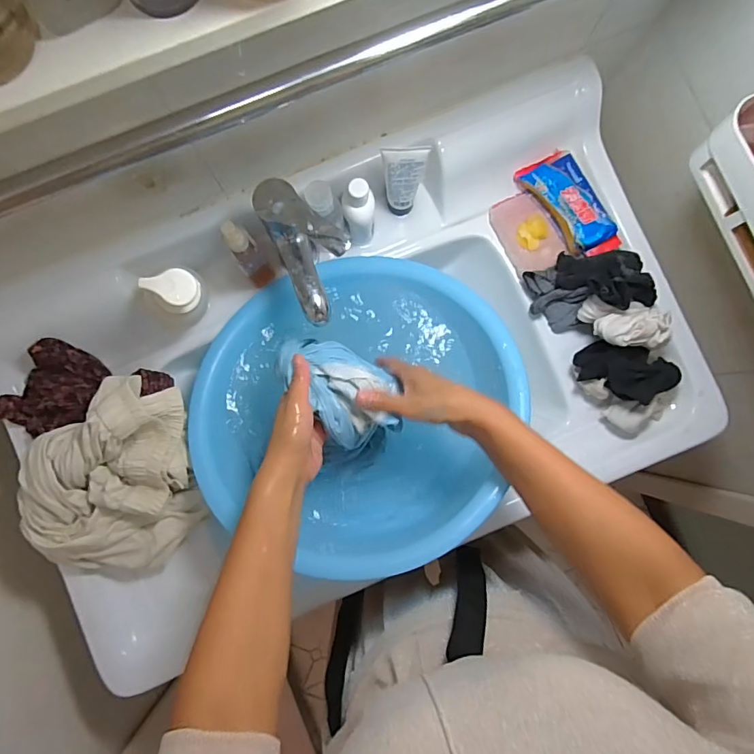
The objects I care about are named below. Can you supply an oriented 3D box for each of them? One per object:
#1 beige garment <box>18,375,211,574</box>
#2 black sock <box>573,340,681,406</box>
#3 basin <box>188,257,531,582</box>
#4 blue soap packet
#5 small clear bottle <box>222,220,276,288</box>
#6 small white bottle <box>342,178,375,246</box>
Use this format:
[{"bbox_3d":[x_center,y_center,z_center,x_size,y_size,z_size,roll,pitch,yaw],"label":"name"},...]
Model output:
[{"bbox_3d":[-0.297,0.116,0.507,0.175,0.098,0.224,-6,86,-1],"label":"beige garment"},{"bbox_3d":[0.300,-0.006,0.544,0.108,0.047,0.065,25,86,1],"label":"black sock"},{"bbox_3d":[-0.029,0.024,0.542,0.371,0.111,0.345,-15,86,-2],"label":"basin"},{"bbox_3d":[0.244,-0.215,0.580,0.056,0.043,0.143,-35,87,-3],"label":"blue soap packet"},{"bbox_3d":[-0.145,-0.139,0.522,0.031,0.120,0.032,-27,87,-3],"label":"small clear bottle"},{"bbox_3d":[-0.021,-0.193,0.545,0.038,0.099,0.038,0,86,-1],"label":"small white bottle"}]

